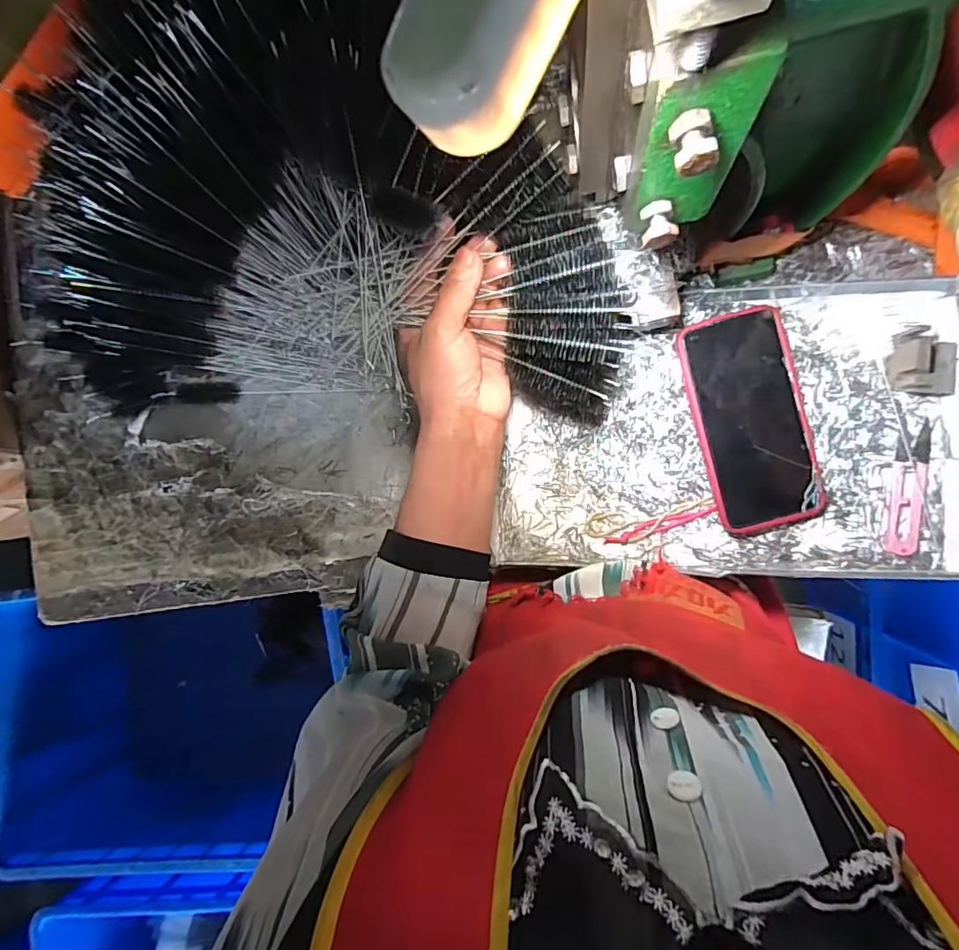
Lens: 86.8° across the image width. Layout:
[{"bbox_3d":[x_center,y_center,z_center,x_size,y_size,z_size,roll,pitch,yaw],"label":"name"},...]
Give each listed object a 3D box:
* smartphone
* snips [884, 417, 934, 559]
[{"bbox_3d":[0.206,-0.041,0.381,0.079,0.008,0.162,-15,93,6],"label":"smartphone"},{"bbox_3d":[0.323,0.010,0.379,0.025,0.005,0.099,7,89,10],"label":"snips"}]

